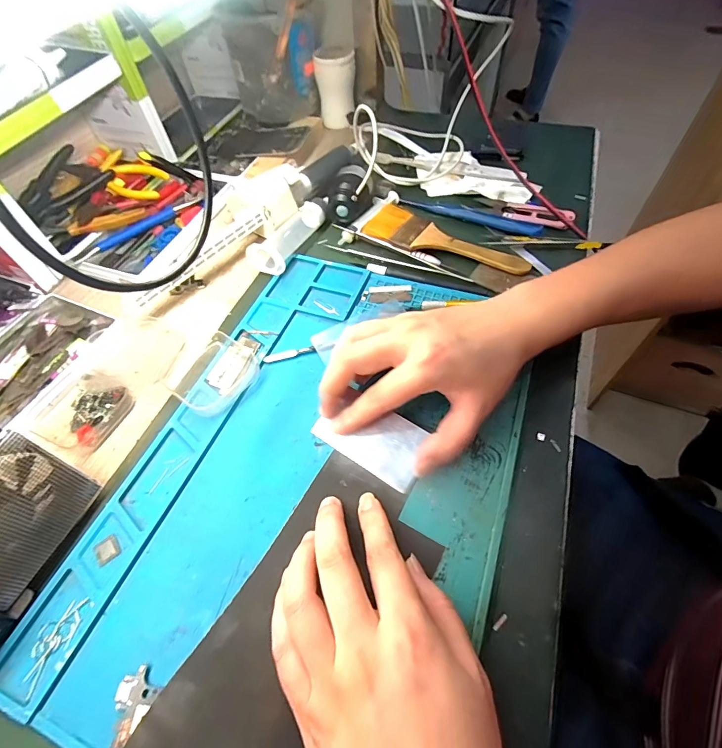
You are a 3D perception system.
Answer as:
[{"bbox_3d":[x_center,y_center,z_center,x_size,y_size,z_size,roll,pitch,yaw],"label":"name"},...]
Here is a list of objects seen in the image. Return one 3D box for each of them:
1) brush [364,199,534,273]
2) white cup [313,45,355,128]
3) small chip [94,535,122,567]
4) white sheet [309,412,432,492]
[{"bbox_3d":[0.081,-0.128,0.390,0.162,0.014,0.061,30,63,21],"label":"brush"},{"bbox_3d":[-0.033,-0.392,0.541,0.053,0.080,0.051,-4,56,0],"label":"white cup"},{"bbox_3d":[-0.161,0.111,0.250,0.014,0.004,0.015,-35,59,-21],"label":"small chip"},{"bbox_3d":[0.007,0.044,0.282,0.080,0.008,0.044,27,61,19],"label":"white sheet"}]

